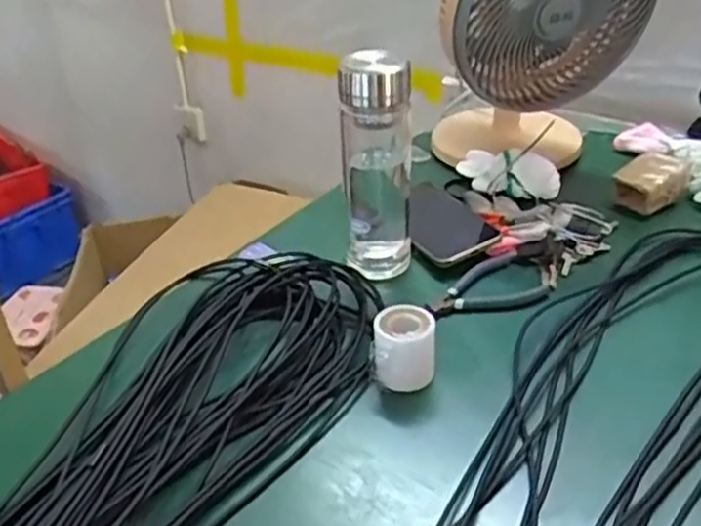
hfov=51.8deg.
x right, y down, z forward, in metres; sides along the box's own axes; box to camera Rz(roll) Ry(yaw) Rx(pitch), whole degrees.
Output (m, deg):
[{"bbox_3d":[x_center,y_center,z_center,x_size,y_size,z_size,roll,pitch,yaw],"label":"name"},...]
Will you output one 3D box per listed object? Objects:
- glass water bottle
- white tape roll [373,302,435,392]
[{"bbox_3d":[0.025,-0.092,0.692,0.064,0.221,0.073,-4,31,0],"label":"glass water bottle"},{"bbox_3d":[0.043,0.069,0.582,0.048,0.057,0.048,-3,31,2],"label":"white tape roll"}]

